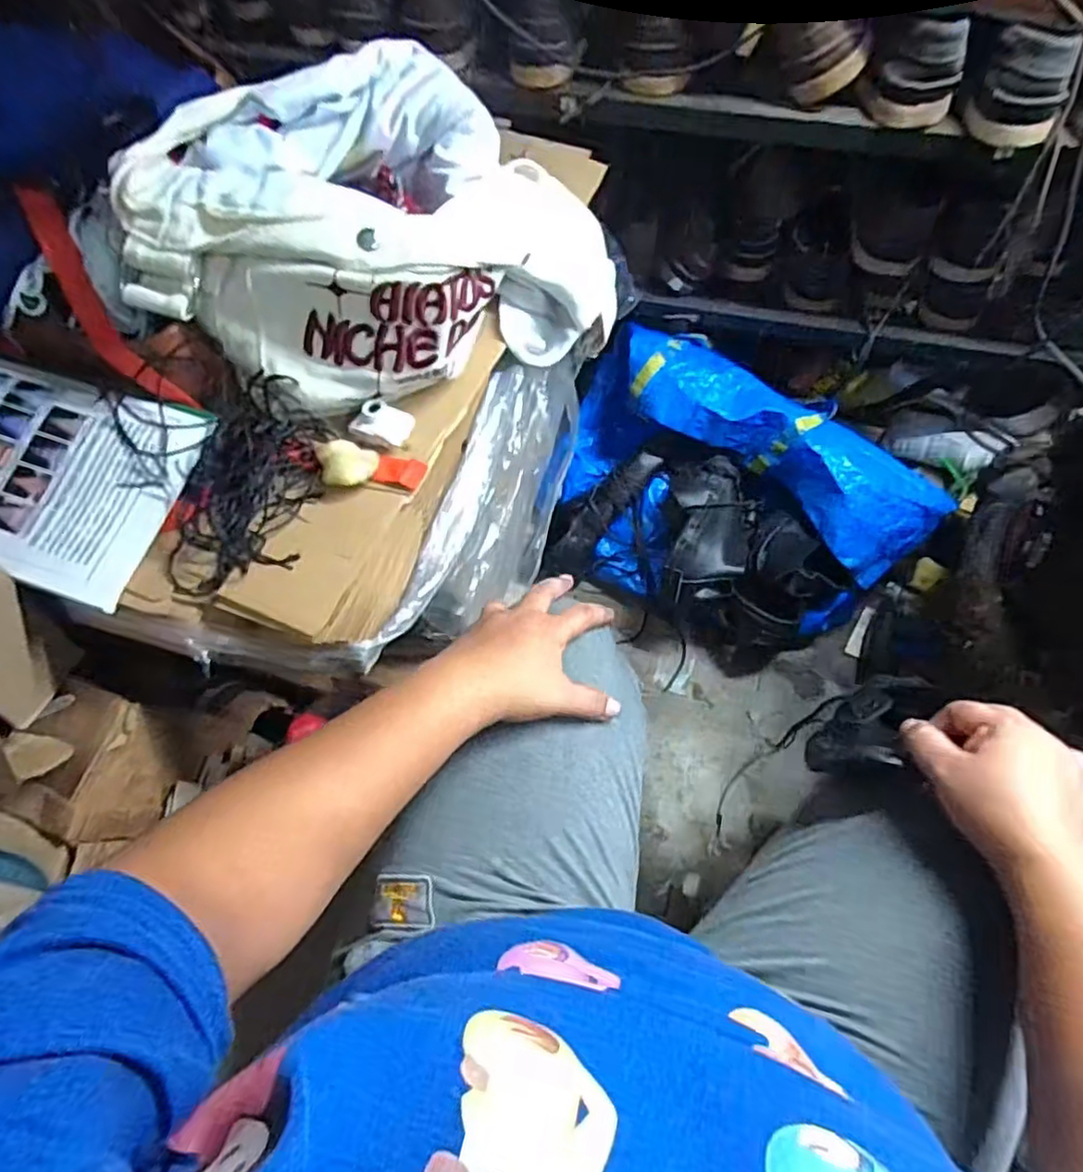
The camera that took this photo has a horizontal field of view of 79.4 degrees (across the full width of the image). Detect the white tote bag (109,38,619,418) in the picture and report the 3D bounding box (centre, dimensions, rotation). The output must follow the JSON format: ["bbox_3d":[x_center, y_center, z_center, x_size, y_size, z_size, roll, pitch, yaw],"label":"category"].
[{"bbox_3d":[-0.114,-0.254,0.479,0.318,0.140,0.189,-14,65,-3],"label":"white tote bag"}]

